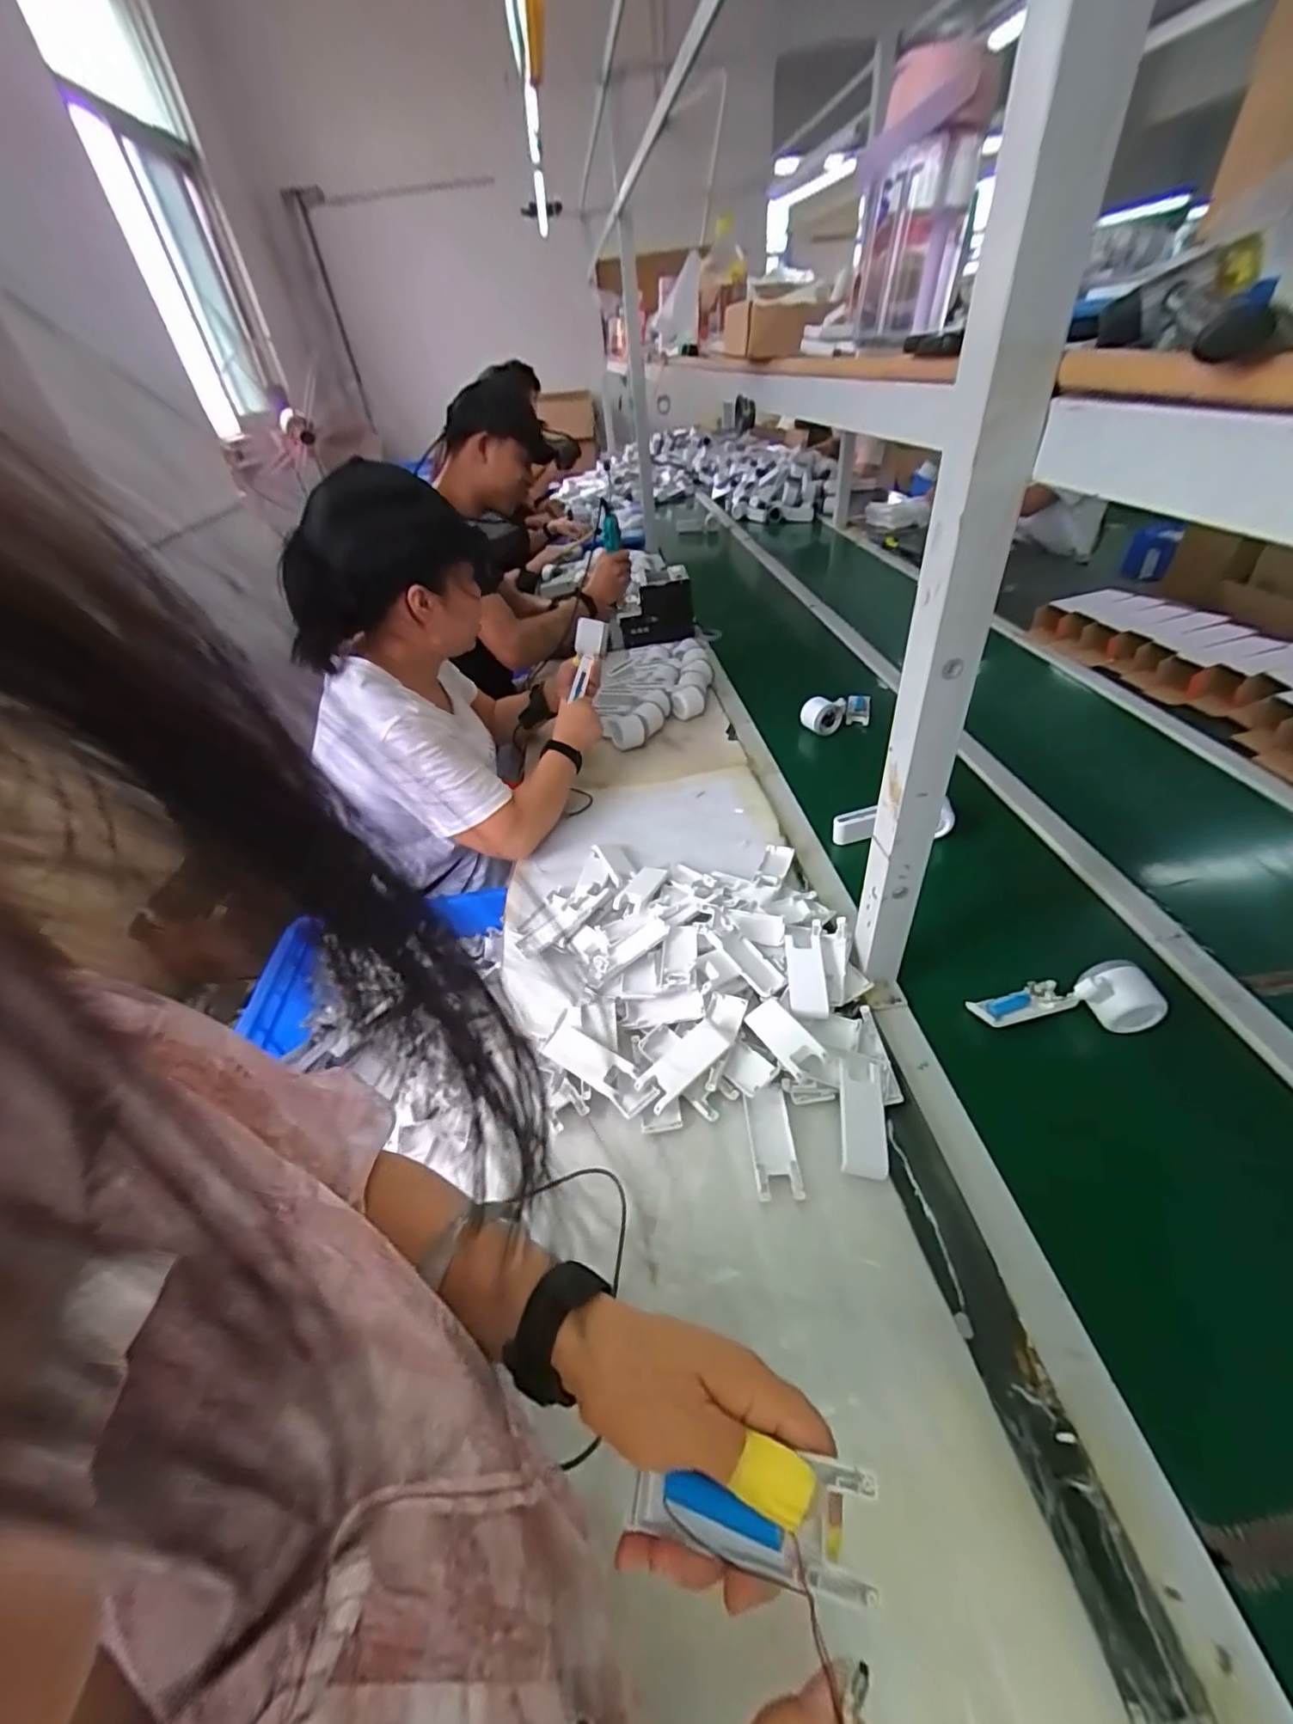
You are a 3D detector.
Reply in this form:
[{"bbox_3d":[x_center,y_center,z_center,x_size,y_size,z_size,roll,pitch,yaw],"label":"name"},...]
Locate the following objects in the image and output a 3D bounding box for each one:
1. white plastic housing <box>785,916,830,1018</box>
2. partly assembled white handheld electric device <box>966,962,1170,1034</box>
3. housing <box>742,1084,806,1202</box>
[{"bbox_3d":[0.175,0.113,0.660,0.041,0.014,0.127,3,40,7],"label":"white plastic housing"},{"bbox_3d":[0.431,0.137,0.619,0.173,0.047,0.062,3,46,10],"label":"partly assembled white handheld electric device"},{"bbox_3d":[0.116,0.257,0.553,0.039,0.013,0.098,-3,40,-1],"label":"housing"}]

